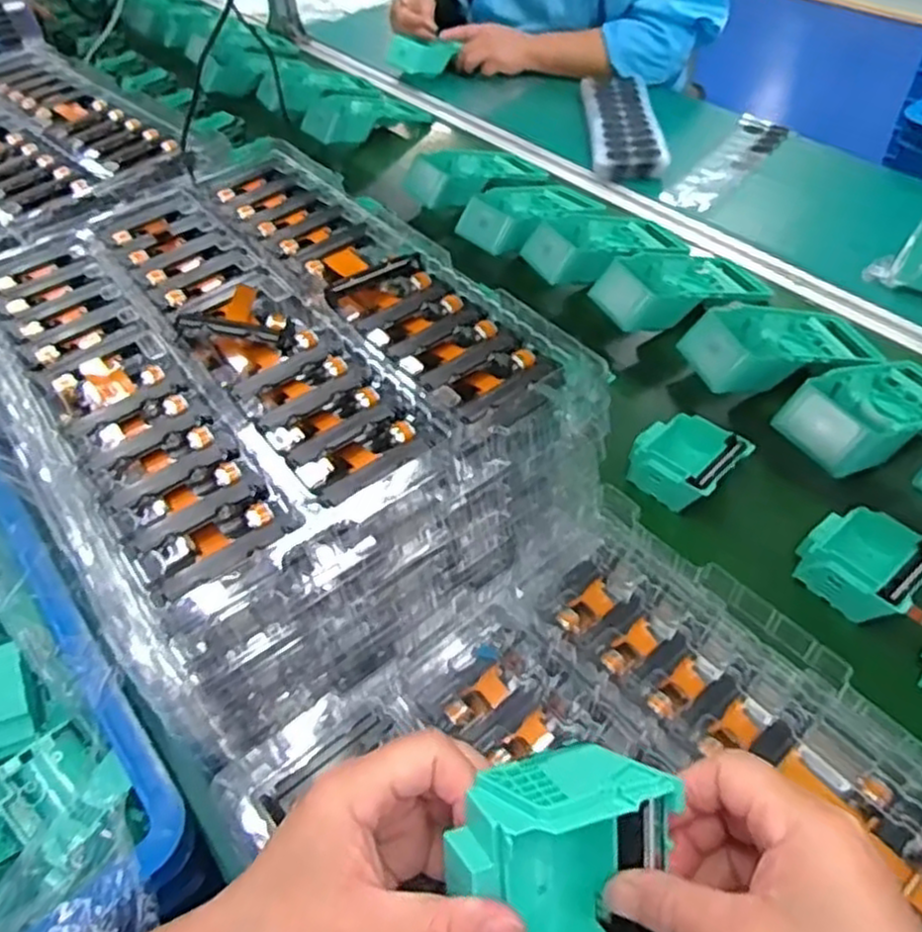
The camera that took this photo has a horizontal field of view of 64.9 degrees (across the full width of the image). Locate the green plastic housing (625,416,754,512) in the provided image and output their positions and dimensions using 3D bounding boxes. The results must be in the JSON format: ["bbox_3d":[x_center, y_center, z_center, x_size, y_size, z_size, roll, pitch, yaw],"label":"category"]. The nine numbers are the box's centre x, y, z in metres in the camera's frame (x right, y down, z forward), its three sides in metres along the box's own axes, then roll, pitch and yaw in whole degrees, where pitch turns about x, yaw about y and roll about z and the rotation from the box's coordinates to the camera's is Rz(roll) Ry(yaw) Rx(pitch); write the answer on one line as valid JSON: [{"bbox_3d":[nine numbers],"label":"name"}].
[{"bbox_3d":[0.189,0.001,0.607,0.085,0.045,0.081,35,58,29],"label":"green plastic housing"}]

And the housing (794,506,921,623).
[{"bbox_3d":[0.295,0.074,0.533,0.077,0.041,0.081,-35,56,-25],"label":"housing"}]

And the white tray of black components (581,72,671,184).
[{"bbox_3d":[0.226,-0.486,1.029,0.094,0.029,0.249,-1,48,2],"label":"white tray of black components"}]

